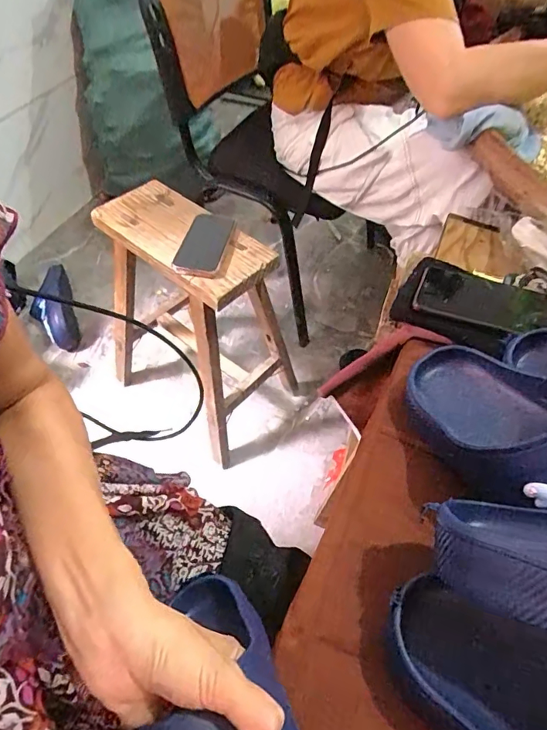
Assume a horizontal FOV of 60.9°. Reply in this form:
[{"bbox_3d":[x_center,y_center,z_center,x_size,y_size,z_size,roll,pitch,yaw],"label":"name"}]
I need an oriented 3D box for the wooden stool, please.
[{"bbox_3d":[-0.172,-0.103,1.040,0.372,0.457,0.290,32,58,22],"label":"wooden stool"}]

